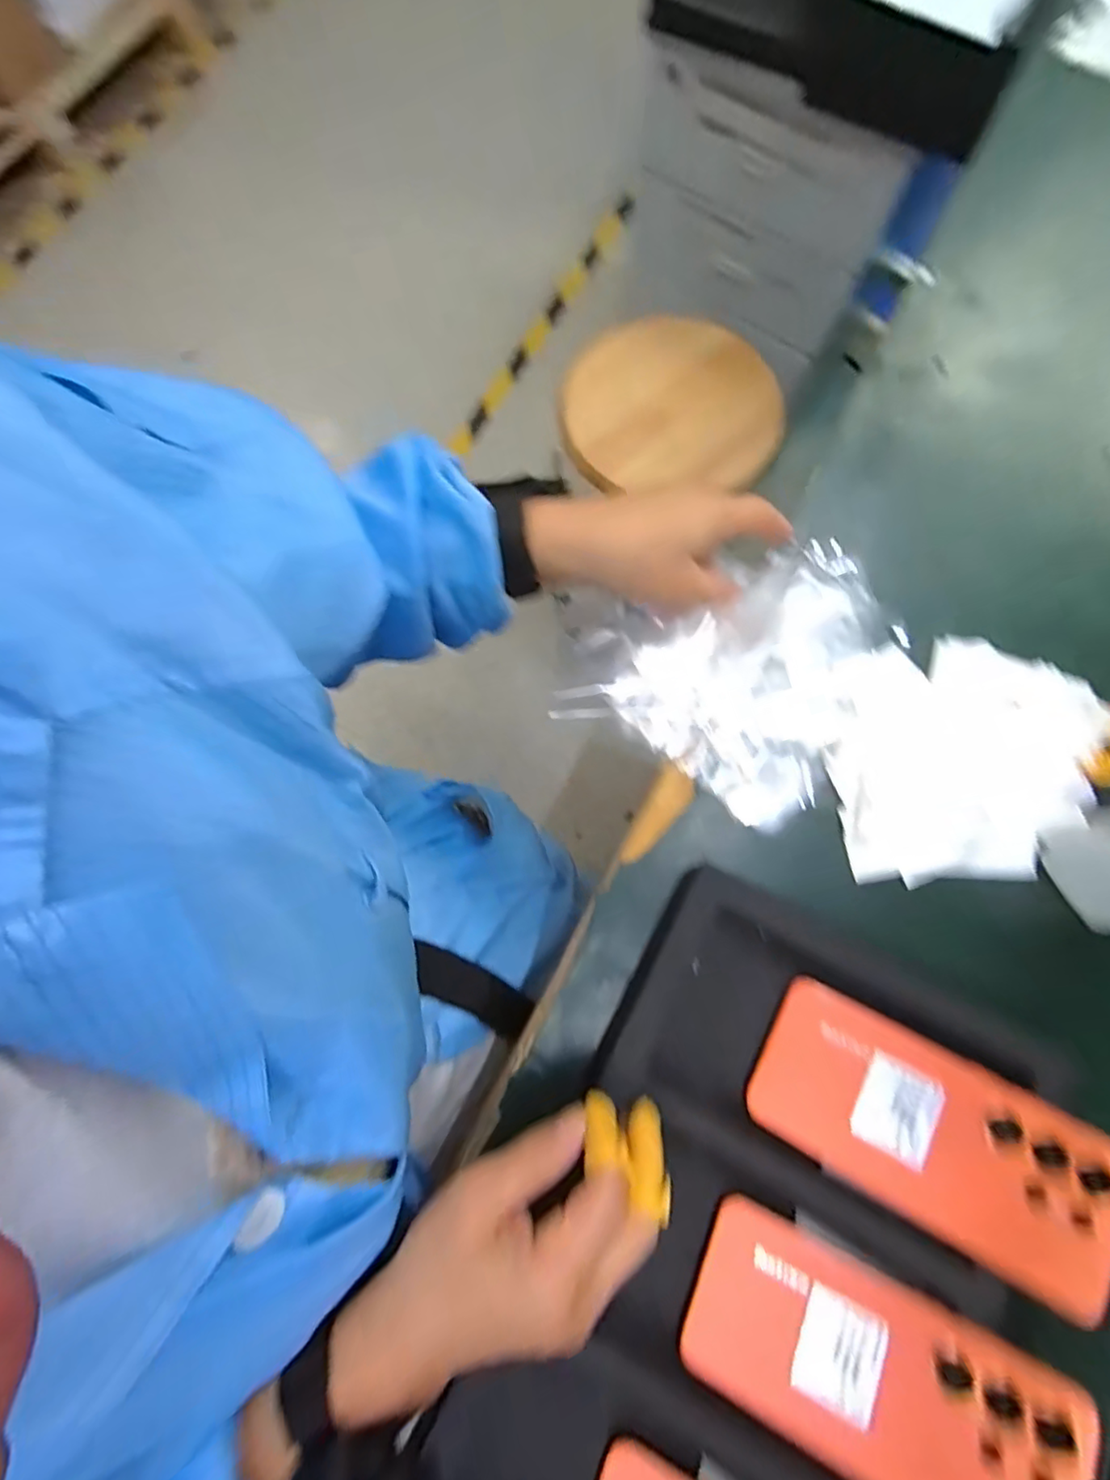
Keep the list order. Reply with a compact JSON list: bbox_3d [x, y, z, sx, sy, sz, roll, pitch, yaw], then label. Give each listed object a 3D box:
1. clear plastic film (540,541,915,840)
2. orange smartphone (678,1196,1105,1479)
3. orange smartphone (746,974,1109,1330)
[{"bbox_3d":[0.114,-0.062,0.399,0.193,0.041,0.182,31,80,8],"label":"clear plastic film"},{"bbox_3d":[0.151,0.304,0.285,0.164,0.010,0.088,16,72,23],"label":"orange smartphone"},{"bbox_3d":[0.193,0.203,0.310,0.165,0.010,0.086,24,78,21],"label":"orange smartphone"}]

